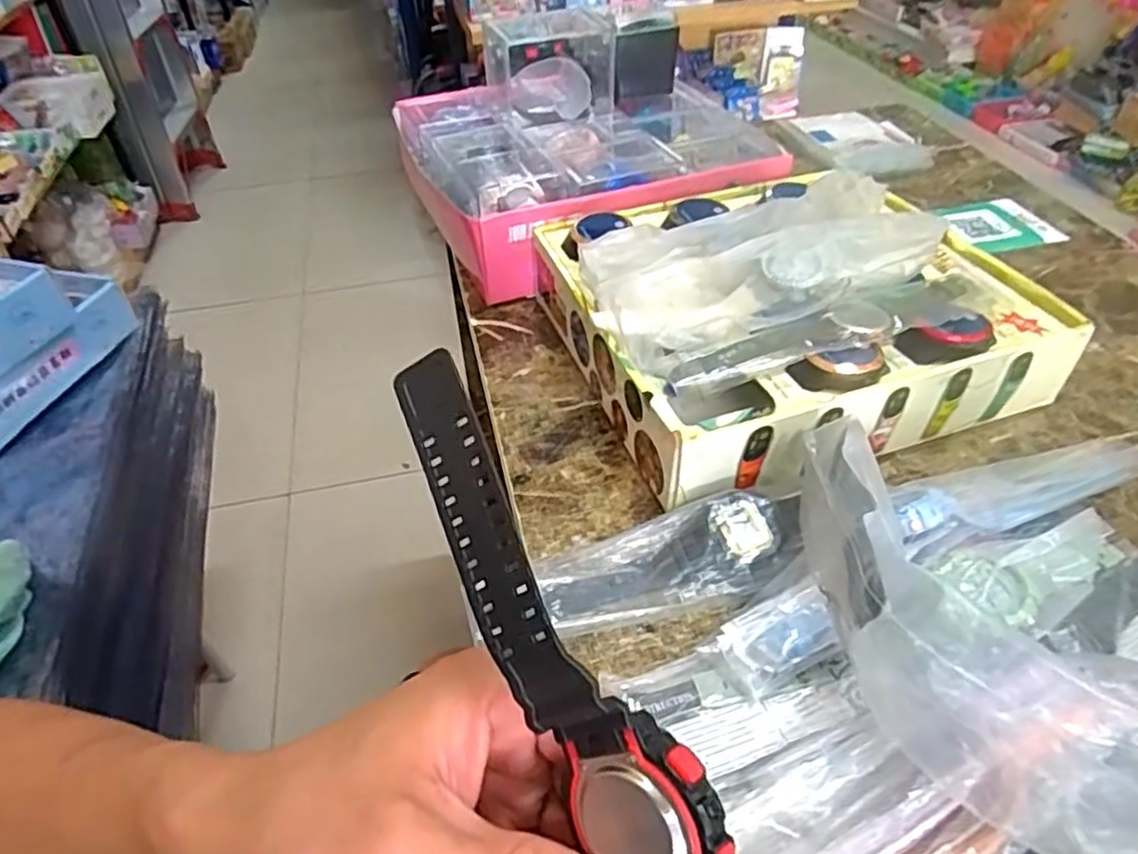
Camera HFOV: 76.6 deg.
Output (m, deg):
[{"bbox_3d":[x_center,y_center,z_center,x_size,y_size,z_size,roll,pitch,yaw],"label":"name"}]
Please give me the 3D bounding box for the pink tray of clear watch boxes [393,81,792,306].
[{"bbox_3d":[0.010,-0.242,0.659,0.286,0.088,0.263,-15,45,-14],"label":"pink tray of clear watch boxes"}]

